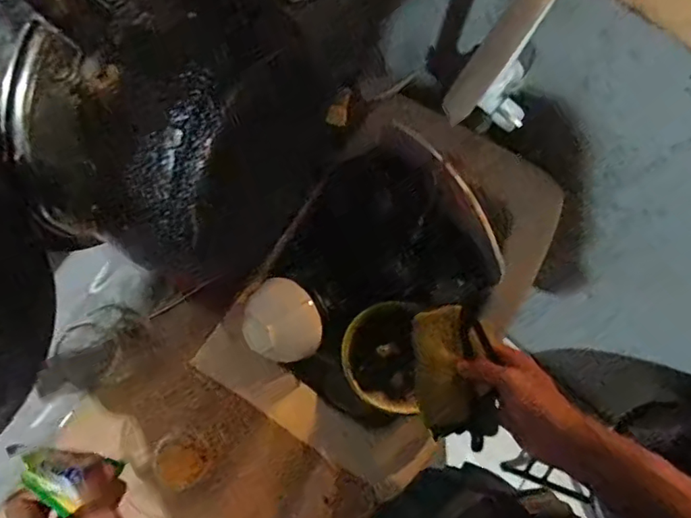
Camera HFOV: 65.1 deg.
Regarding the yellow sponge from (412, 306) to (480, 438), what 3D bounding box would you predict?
[{"bbox_3d":[0.106,0.121,0.582,0.057,0.020,0.134,-4,89,-3],"label":"yellow sponge"}]

